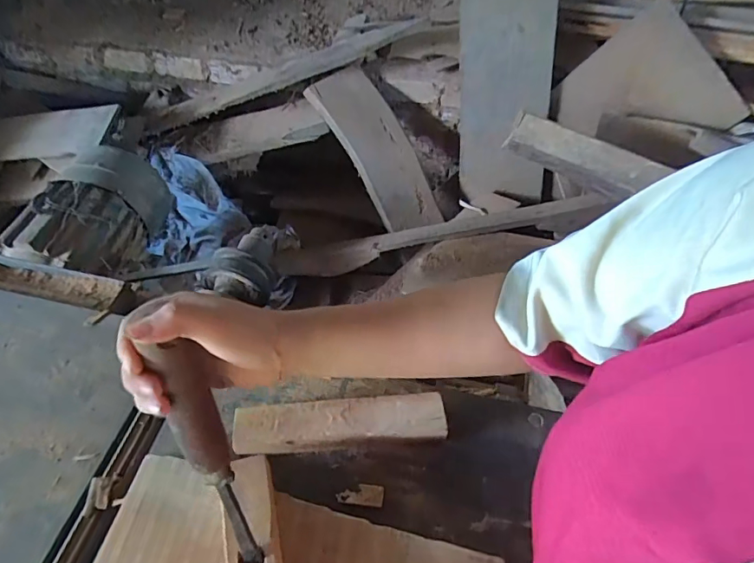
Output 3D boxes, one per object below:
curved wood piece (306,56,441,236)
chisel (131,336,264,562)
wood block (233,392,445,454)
[{"bbox_3d":[0.008,-0.347,1.316,0.177,0.080,0.464,-32,94,-23],"label":"curved wood piece"},{"bbox_3d":[-0.117,0.128,0.347,0.027,0.209,0.026,-14,28,-10],"label":"chisel"},{"bbox_3d":[-0.039,0.149,0.511,0.217,0.023,0.044,-3,51,-3],"label":"wood block"}]

